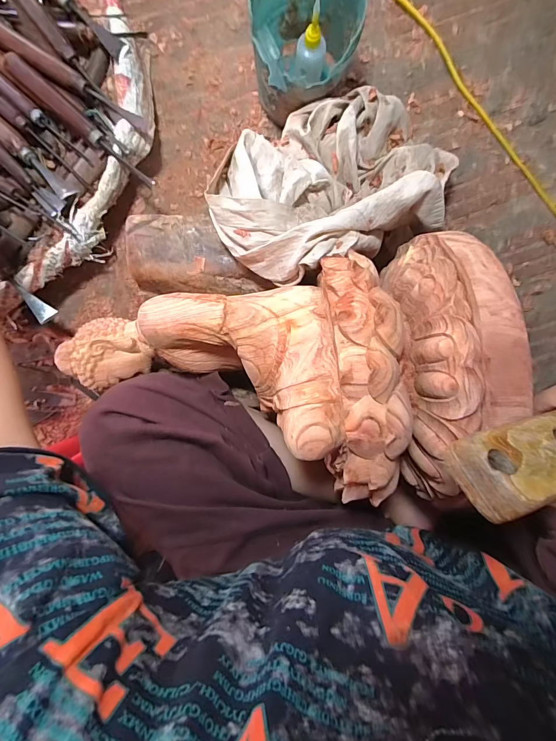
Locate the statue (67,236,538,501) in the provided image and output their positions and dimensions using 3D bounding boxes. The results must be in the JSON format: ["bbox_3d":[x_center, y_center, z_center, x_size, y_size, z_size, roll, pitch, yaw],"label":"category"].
[{"bbox_3d":[-0.006,0.017,0.297,0.360,0.115,0.191,-11,97,2],"label":"statue"}]

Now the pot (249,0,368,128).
[{"bbox_3d":[0.031,-0.348,0.393,0.110,0.120,0.114,2,97,0],"label":"pot"}]

